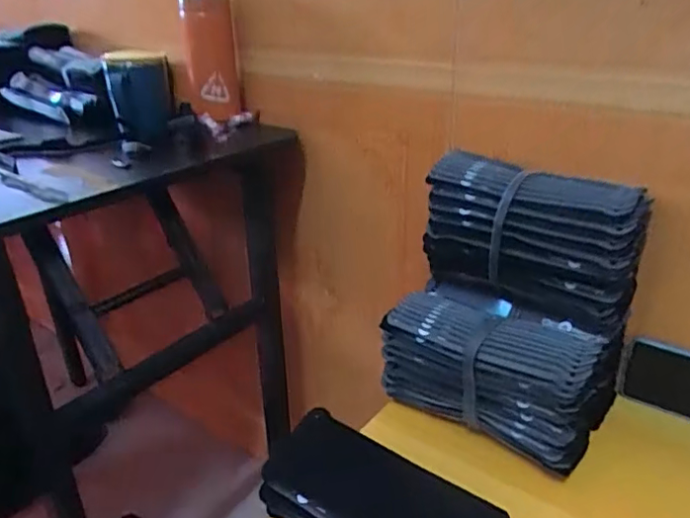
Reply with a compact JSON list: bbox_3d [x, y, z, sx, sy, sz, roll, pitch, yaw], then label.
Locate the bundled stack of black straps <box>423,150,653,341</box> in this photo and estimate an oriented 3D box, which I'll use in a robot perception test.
[{"bbox_3d":[0.187,-0.021,0.585,0.211,0.131,0.069,20,35,37],"label":"bundled stack of black straps"}]

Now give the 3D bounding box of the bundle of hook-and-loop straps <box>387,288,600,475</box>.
[{"bbox_3d":[0.145,0.111,0.581,0.201,0.126,0.085,17,33,33],"label":"bundle of hook-and-loop straps"}]

